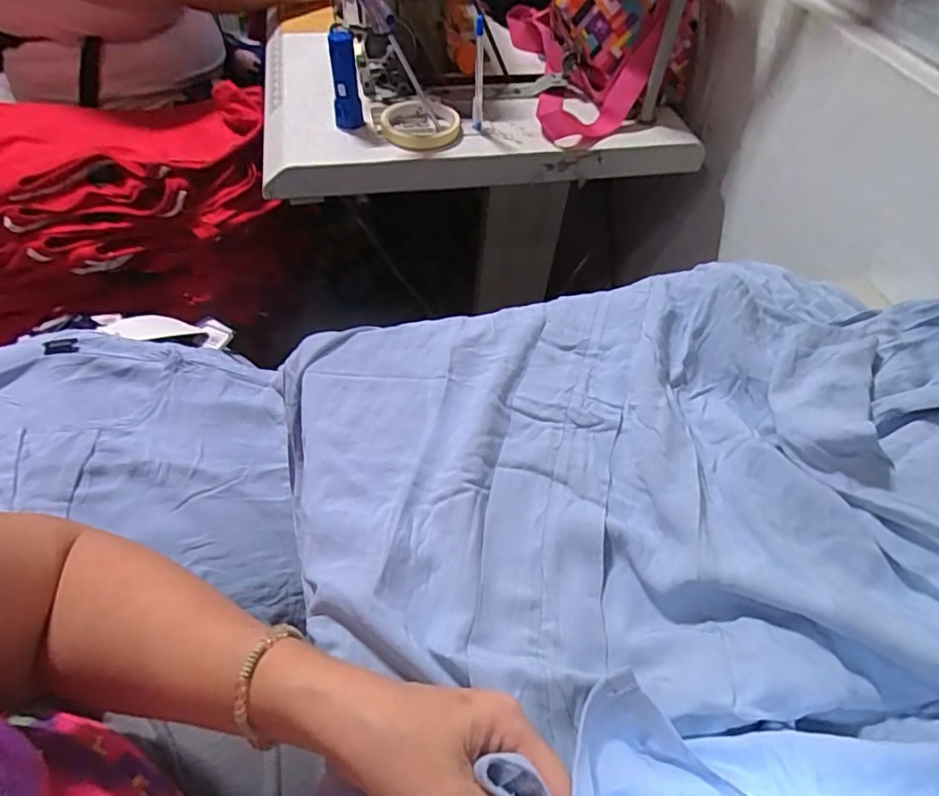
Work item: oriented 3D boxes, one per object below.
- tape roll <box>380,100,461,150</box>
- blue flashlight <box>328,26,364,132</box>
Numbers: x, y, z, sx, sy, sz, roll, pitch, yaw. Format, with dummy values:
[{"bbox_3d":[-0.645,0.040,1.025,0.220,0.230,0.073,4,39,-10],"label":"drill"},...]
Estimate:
[{"bbox_3d":[-0.059,-0.328,0.662,0.091,0.016,0.104,-14,55,-15],"label":"tape roll"},{"bbox_3d":[-0.143,-0.359,0.633,0.035,0.103,0.033,-12,54,-6],"label":"blue flashlight"}]

